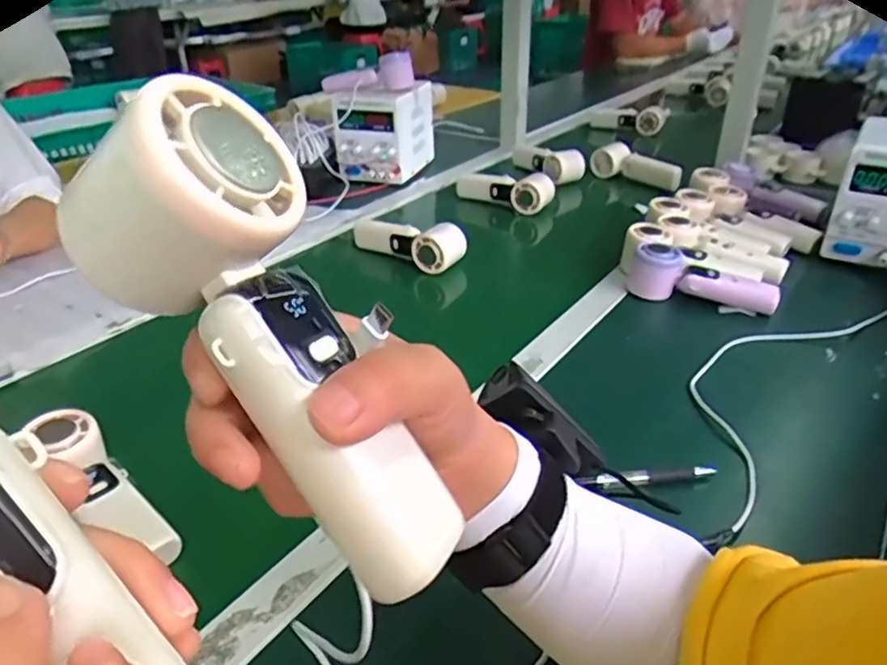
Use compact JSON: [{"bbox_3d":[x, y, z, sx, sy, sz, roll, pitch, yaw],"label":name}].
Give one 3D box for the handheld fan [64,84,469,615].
[{"bbox_3d":[-0.048,0.005,0.197,0.046,0.157,0.062,-26,9,45],"label":"handheld fan"}]

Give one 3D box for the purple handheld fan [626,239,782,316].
[{"bbox_3d":[0.313,-0.066,0.766,0.174,0.061,0.062,16,35,25],"label":"purple handheld fan"}]

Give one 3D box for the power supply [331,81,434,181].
[{"bbox_3d":[-0.112,-0.398,1.229,0.138,0.154,0.182,9,33,16],"label":"power supply"}]

